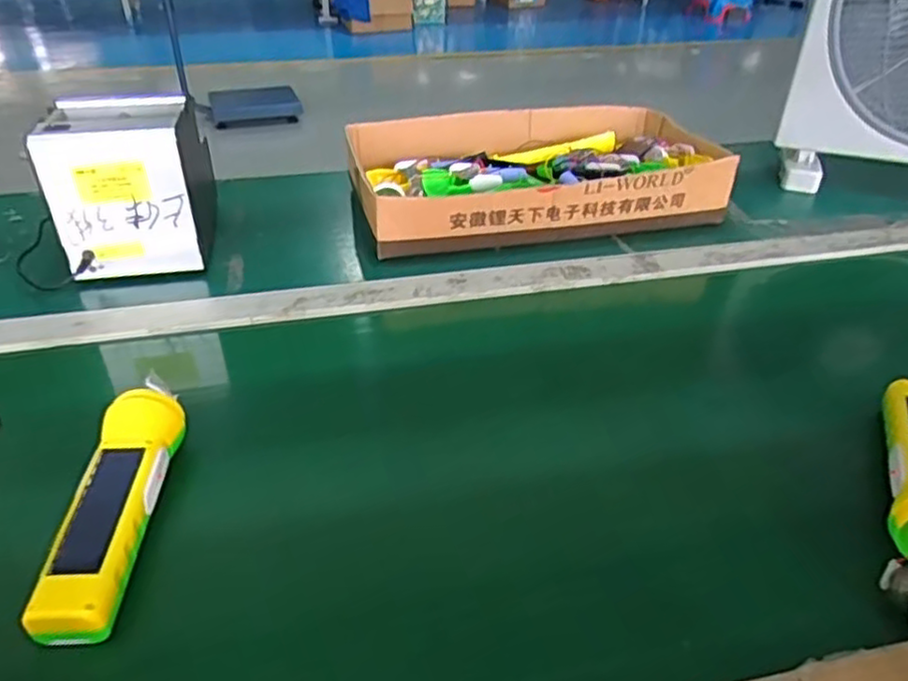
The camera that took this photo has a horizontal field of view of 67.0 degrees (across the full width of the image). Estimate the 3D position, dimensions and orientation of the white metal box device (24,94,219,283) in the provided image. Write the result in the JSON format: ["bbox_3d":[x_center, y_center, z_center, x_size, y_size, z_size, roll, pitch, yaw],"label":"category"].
[{"bbox_3d":[-0.318,-0.158,0.686,0.128,0.133,0.141,-6,36,-8],"label":"white metal box device"}]

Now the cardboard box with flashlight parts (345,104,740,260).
[{"bbox_3d":[0.095,-0.200,0.818,0.411,0.074,0.217,-8,37,-11],"label":"cardboard box with flashlight parts"}]

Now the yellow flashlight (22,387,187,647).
[{"bbox_3d":[-0.211,0.107,0.431,0.051,0.054,0.166,-3,36,-4],"label":"yellow flashlight"}]

